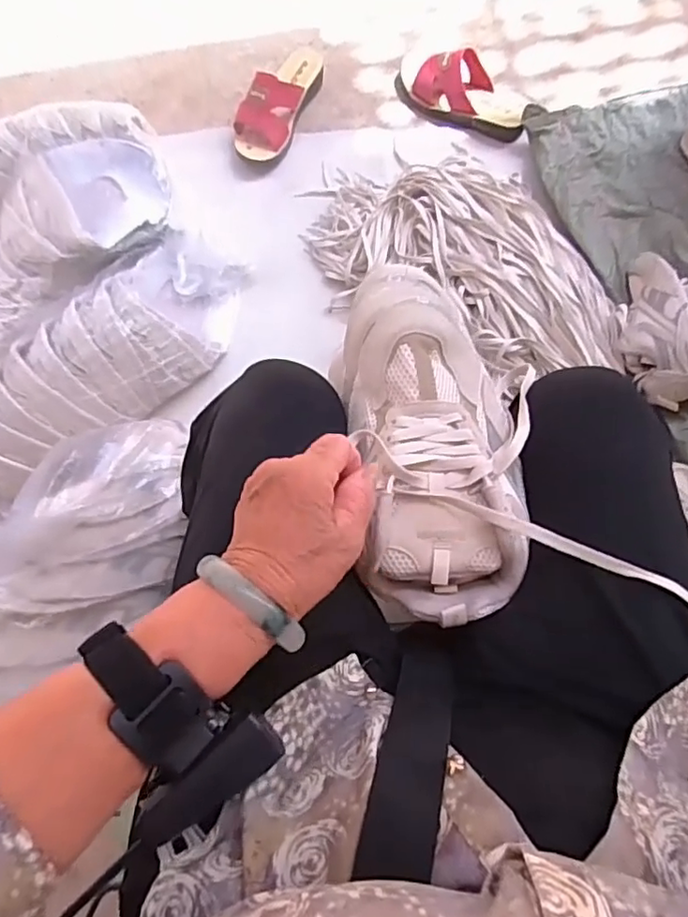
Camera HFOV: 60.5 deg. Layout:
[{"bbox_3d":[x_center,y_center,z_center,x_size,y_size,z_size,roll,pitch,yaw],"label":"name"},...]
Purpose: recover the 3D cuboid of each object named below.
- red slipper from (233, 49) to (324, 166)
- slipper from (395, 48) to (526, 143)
[{"bbox_3d":[-0.108,-0.580,0.955,0.090,0.073,0.223,21,80,5],"label":"red slipper"},{"bbox_3d":[0.188,-0.585,0.945,0.229,0.065,0.093,37,82,7],"label":"slipper"}]

